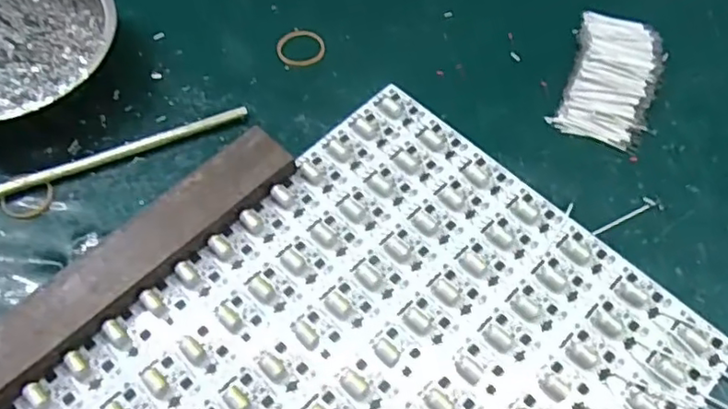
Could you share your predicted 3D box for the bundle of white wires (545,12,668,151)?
[{"bbox_3d":[0.157,-0.083,0.388,0.053,0.017,0.098,21,63,11],"label":"bundle of white wires"}]

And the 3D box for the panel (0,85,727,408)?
[{"bbox_3d":[0.005,0.086,0.300,0.232,0.009,0.281,40,68,19],"label":"panel"}]

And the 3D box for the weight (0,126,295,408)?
[{"bbox_3d":[-0.121,0.027,0.325,0.038,0.020,0.195,41,69,20],"label":"weight"}]

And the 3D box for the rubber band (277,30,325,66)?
[{"bbox_3d":[-0.042,-0.105,0.408,0.031,0.004,0.030,3,61,1],"label":"rubber band"}]

